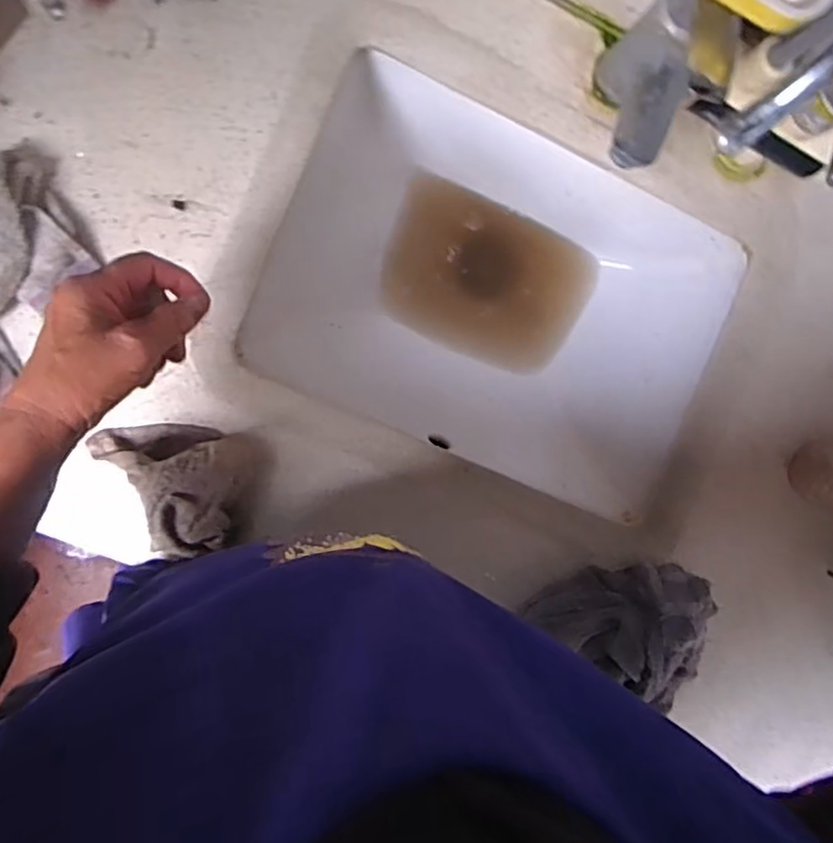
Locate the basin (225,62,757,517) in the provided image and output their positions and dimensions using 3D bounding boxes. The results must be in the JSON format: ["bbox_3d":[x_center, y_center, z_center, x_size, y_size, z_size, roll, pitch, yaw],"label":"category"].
[{"bbox_3d":[0.073,-0.130,0.653,0.415,0.136,0.317,23,91,-8],"label":"basin"}]

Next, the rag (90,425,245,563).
[{"bbox_3d":[-0.199,0.053,0.510,0.114,0.052,0.097,7,92,-10],"label":"rag"}]

